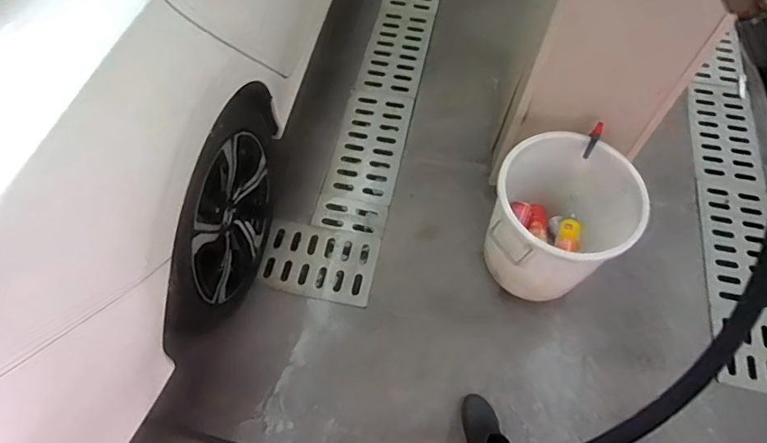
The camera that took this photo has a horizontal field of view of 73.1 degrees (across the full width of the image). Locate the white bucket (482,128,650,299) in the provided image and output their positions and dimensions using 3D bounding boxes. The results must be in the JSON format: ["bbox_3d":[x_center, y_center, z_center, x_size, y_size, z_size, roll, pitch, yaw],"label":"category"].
[{"bbox_3d":[0.515,0.022,1.568,0.388,0.412,0.414,1,61,-1],"label":"white bucket"}]

